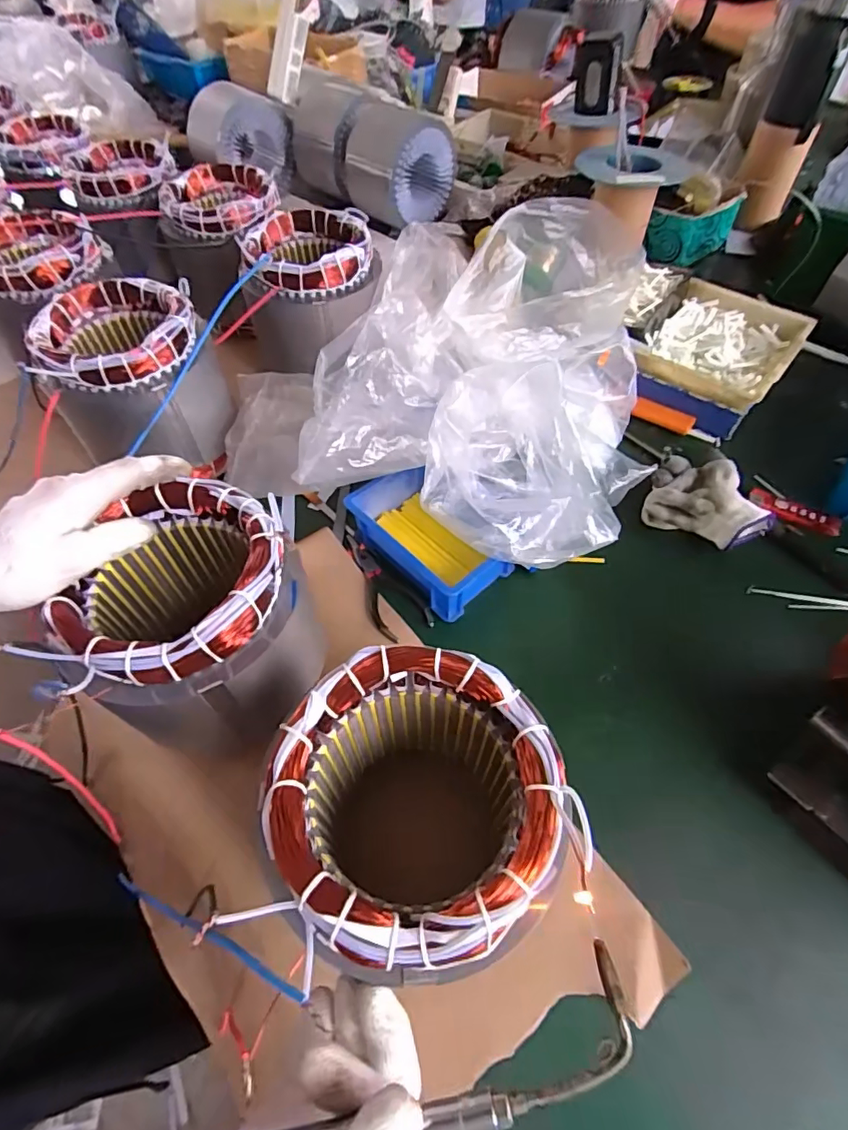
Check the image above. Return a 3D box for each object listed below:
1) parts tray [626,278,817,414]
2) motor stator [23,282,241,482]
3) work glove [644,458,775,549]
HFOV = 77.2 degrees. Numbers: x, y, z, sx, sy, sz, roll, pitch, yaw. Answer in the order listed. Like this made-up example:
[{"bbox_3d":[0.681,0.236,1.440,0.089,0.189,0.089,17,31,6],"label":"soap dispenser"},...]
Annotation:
[{"bbox_3d":[0.346,-0.260,0.614,0.148,0.032,0.195,36,64,23],"label":"parts tray"},{"bbox_3d":[-0.274,-0.187,0.515,0.129,0.126,0.138,-5,56,-2],"label":"motor stator"},{"bbox_3d":[0.281,-0.062,0.526,0.114,0.042,0.092,24,60,16],"label":"work glove"}]

